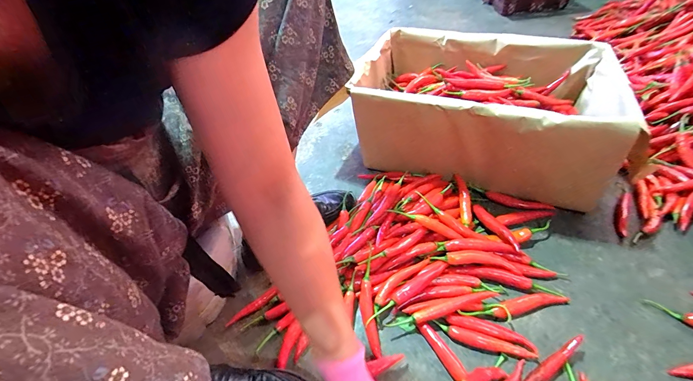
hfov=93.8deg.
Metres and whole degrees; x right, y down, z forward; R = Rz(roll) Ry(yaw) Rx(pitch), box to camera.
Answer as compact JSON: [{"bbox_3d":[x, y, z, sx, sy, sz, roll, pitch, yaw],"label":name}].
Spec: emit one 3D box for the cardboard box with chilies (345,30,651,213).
[{"bbox_3d":[0.271,-0.174,0.677,0.457,0.185,0.339,12,51,18],"label":"cardboard box with chilies"}]

